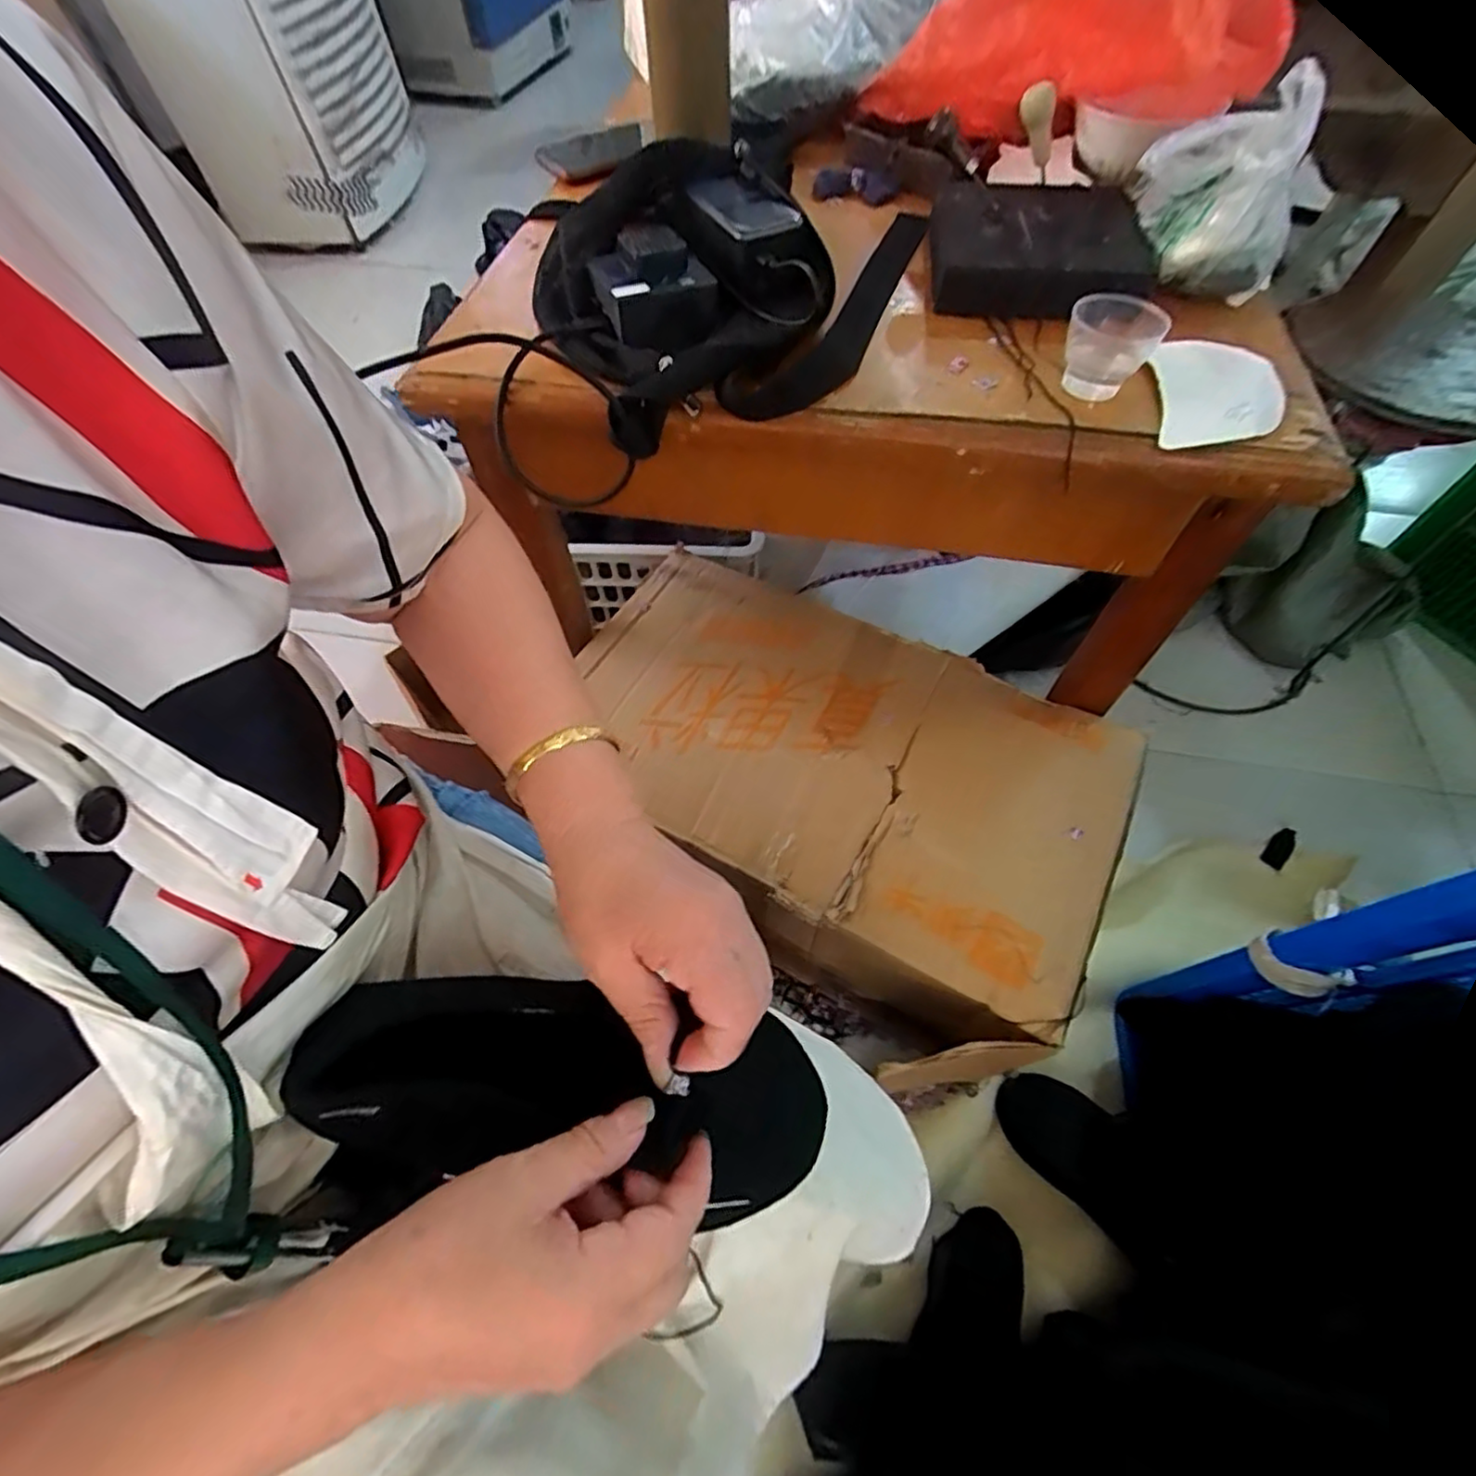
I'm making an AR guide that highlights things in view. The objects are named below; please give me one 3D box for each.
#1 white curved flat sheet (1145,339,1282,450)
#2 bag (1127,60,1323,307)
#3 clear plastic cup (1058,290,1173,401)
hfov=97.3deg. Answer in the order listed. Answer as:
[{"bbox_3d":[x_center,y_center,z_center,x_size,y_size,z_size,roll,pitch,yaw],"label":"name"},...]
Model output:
[{"bbox_3d":[0.307,-0.228,0.423,0.075,0.018,0.095,8,60,5],"label":"white curved flat sheet"},{"bbox_3d":[0.327,-0.372,0.442,0.109,0.102,0.070,25,63,15],"label":"bag"},{"bbox_3d":[0.237,-0.251,0.414,0.057,0.042,0.059,0,59,1],"label":"clear plastic cup"}]

